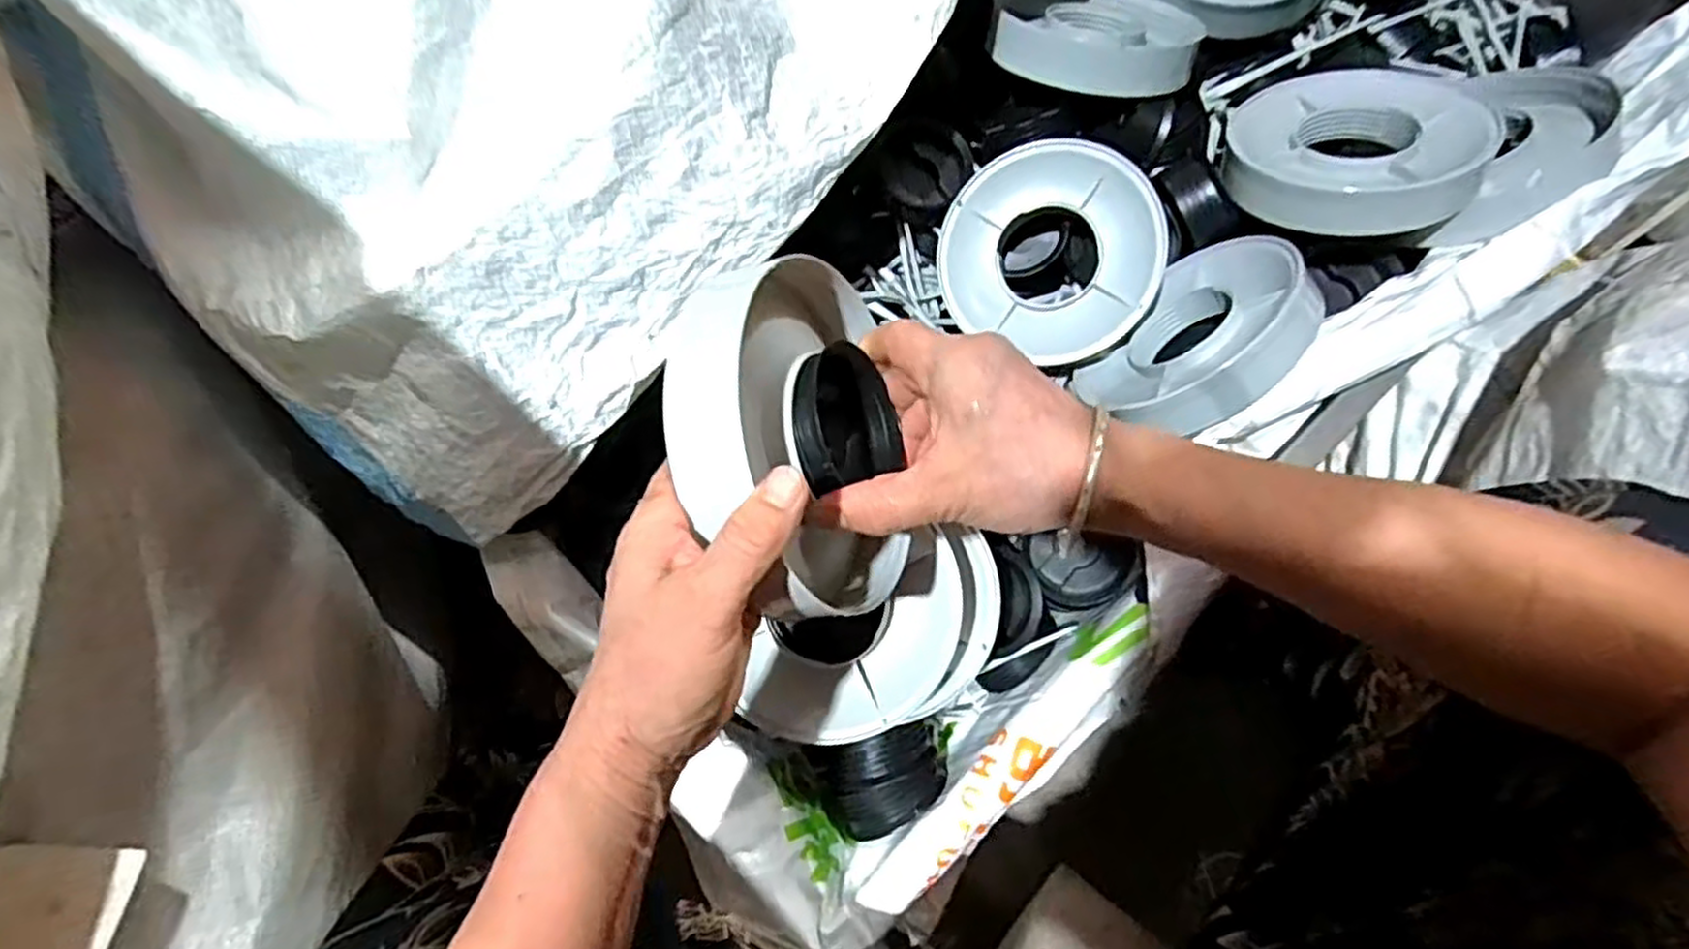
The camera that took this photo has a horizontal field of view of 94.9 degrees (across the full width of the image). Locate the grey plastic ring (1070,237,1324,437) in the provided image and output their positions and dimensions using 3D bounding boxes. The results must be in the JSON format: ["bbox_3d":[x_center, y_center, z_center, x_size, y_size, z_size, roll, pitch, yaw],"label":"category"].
[{"bbox_3d":[0.231,-0.087,0.511,0.036,0.134,0.149,41,89,-22],"label":"grey plastic ring"}]

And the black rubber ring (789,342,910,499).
[{"bbox_3d":[0.000,-0.025,0.343,0.044,0.063,0.071,-14,78,-2],"label":"black rubber ring"}]

